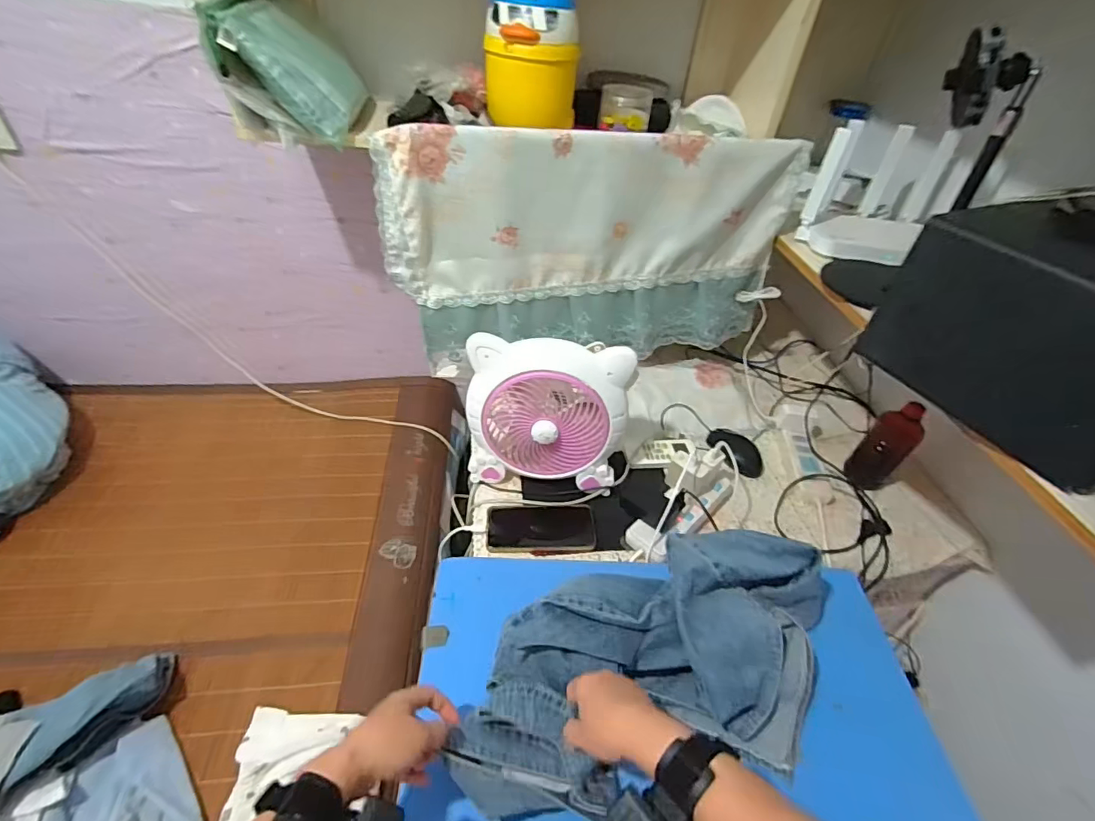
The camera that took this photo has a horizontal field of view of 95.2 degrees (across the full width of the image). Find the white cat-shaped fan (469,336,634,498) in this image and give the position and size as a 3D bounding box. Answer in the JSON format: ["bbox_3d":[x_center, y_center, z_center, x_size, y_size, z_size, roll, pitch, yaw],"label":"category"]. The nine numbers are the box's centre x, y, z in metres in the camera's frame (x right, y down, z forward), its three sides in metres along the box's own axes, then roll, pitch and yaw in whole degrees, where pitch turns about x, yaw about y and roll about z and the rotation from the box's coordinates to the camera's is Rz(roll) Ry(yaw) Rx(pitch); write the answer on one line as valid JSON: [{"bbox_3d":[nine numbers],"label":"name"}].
[{"bbox_3d":[-0.002,0.011,0.748,0.230,0.227,0.076,4,42,-1],"label":"white cat-shaped fan"}]

